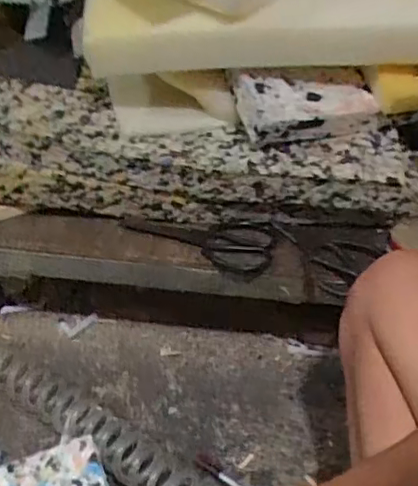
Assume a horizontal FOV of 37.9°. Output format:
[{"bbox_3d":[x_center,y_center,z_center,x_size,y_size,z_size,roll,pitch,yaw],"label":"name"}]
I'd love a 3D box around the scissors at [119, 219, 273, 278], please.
[{"bbox_3d":[-0.020,0.001,0.810,0.205,0.023,0.093,3,36,3],"label":"scissors"}]

